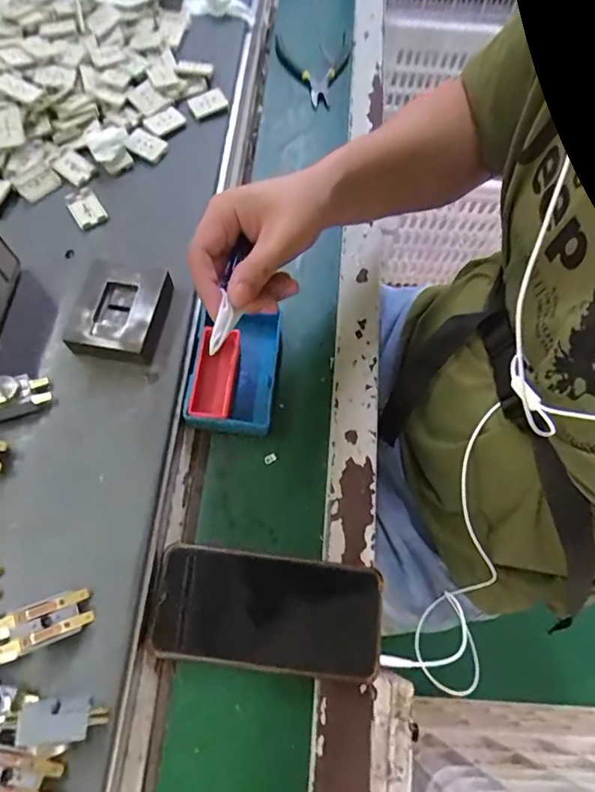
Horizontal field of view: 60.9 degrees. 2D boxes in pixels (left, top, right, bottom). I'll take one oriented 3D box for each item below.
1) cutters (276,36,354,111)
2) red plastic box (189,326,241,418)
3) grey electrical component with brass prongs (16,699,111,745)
[{"bbox_3d":[0.014,-0.398,0.614,0.096,0.012,0.125,7,67,0],"label":"cutters"},{"bbox_3d":[-0.071,-0.015,0.439,0.030,0.033,0.081,8,67,0],"label":"red plastic box"},{"bbox_3d":[-0.141,0.194,0.304,0.050,0.022,0.021,14,63,-33],"label":"grey electrical component with brass prongs"}]

